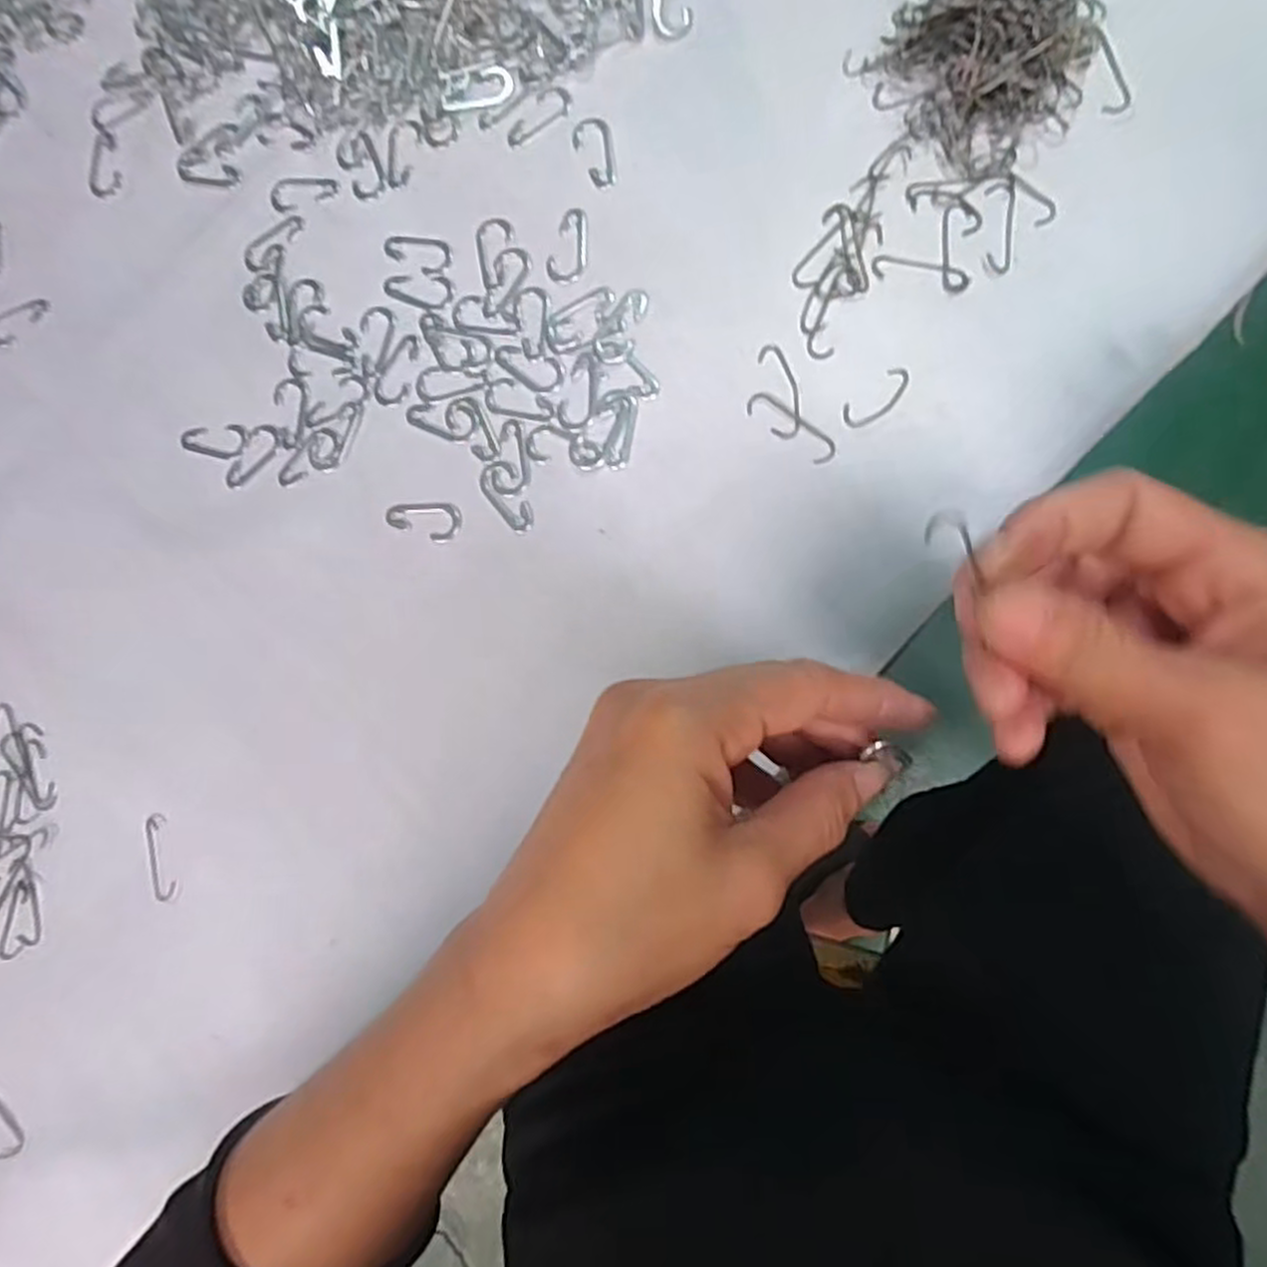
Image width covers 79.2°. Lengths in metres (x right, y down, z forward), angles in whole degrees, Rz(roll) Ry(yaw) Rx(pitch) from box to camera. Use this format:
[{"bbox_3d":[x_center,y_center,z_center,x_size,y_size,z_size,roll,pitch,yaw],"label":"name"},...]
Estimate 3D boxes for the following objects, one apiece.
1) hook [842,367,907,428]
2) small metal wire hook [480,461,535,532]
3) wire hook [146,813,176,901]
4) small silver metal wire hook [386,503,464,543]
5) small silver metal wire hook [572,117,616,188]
[{"bbox_3d":[0.107,-0.103,0.334,0.034,0.004,0.015,-37,81,4],"label":"hook"},{"bbox_3d":[-0.060,-0.064,0.356,0.019,0.004,0.035,-20,82,6],"label":"small metal wire hook"},{"bbox_3d":[-0.226,0.107,0.366,0.009,0.004,0.041,-13,83,7],"label":"wire hook"},{"bbox_3d":[-0.100,-0.053,0.361,0.036,0.004,0.019,4,85,9],"label":"small silver metal wire hook"},{"bbox_3d":[-0.019,-0.232,0.367,0.019,0.004,0.037,-9,83,7],"label":"small silver metal wire hook"}]

